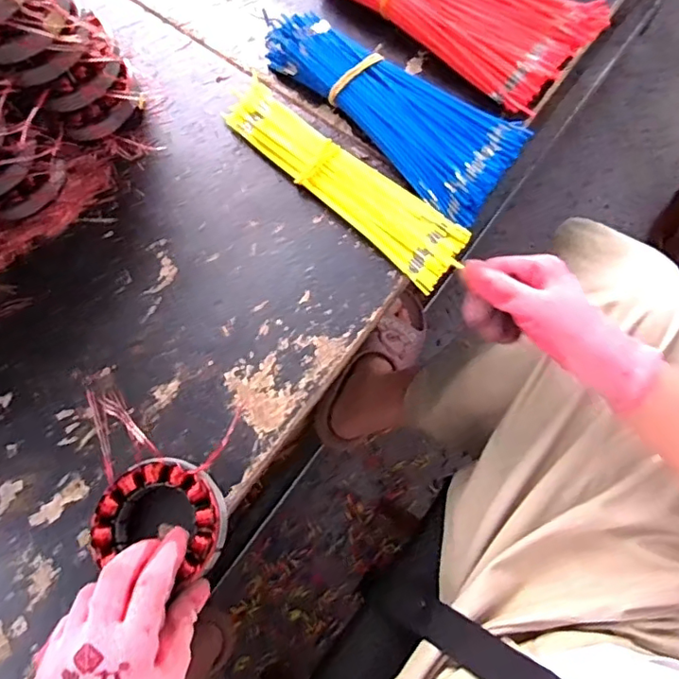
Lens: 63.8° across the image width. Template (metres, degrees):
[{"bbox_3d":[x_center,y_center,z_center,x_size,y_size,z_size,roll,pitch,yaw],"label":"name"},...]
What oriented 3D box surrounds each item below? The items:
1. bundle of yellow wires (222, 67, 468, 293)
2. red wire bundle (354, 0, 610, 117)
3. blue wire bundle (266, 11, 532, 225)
[{"bbox_3d":[0.002,-0.138,0.468,0.241,0.018,0.055,42,78,12],"label":"bundle of yellow wires"},{"bbox_3d":[0.102,-0.306,0.495,0.244,0.047,0.104,40,78,11],"label":"red wire bundle"},{"bbox_3d":[0.043,-0.206,0.476,0.239,0.034,0.089,40,78,11],"label":"blue wire bundle"}]

